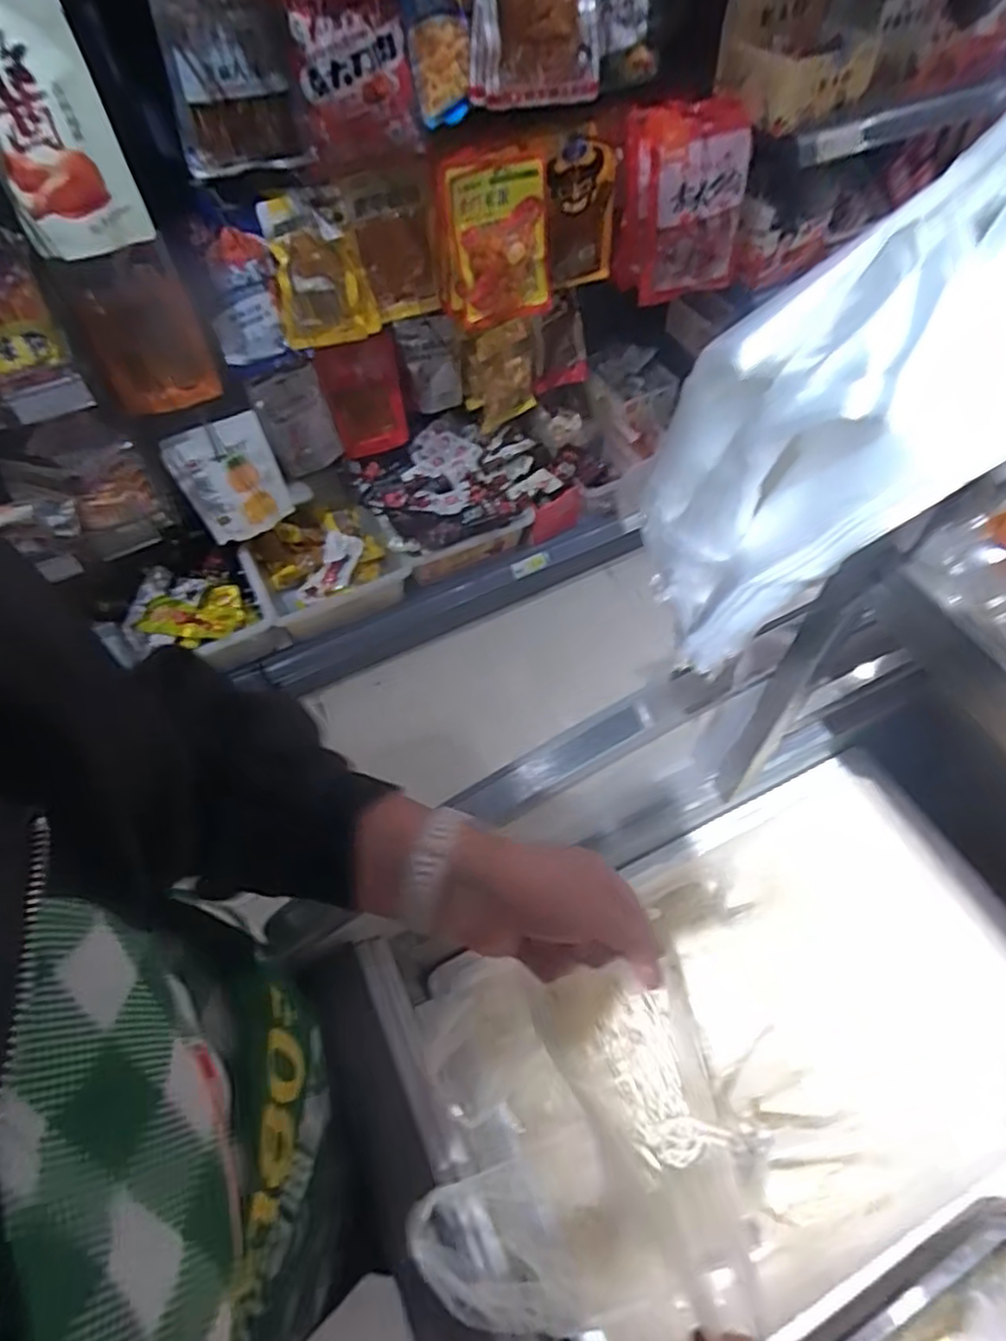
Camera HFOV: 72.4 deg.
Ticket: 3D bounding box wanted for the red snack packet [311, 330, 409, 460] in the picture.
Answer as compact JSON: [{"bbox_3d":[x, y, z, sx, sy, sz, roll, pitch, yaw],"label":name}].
[{"bbox_3d":[-0.290,-0.570,1.471,0.167,0.270,0.047,-22,59,-11],"label":"red snack packet"}]

